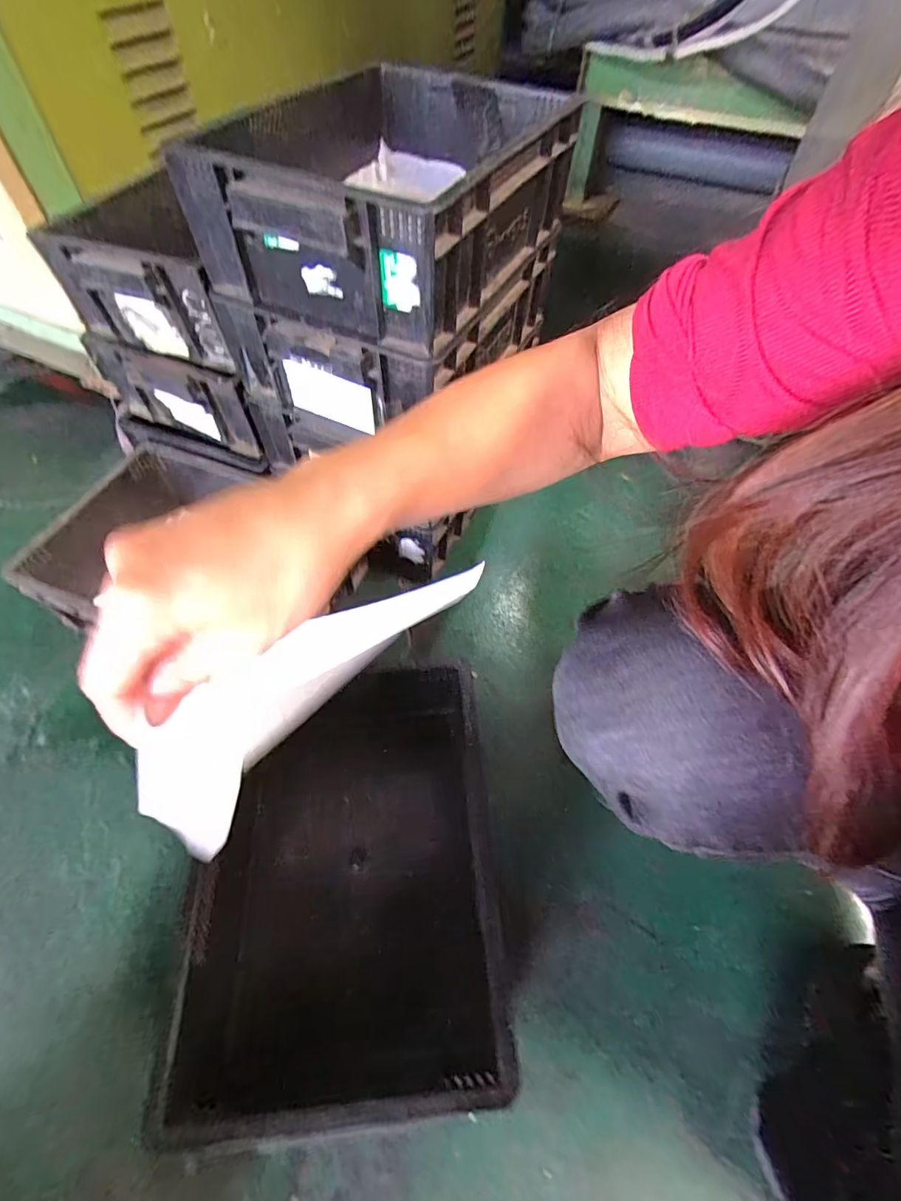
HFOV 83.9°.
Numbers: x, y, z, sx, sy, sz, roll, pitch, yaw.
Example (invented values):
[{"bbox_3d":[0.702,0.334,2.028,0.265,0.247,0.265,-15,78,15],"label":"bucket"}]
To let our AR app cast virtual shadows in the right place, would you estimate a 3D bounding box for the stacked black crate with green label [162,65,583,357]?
[{"bbox_3d":[-0.052,-0.410,0.497,0.265,0.112,0.372,22,60,13],"label":"stacked black crate with green label"}]

